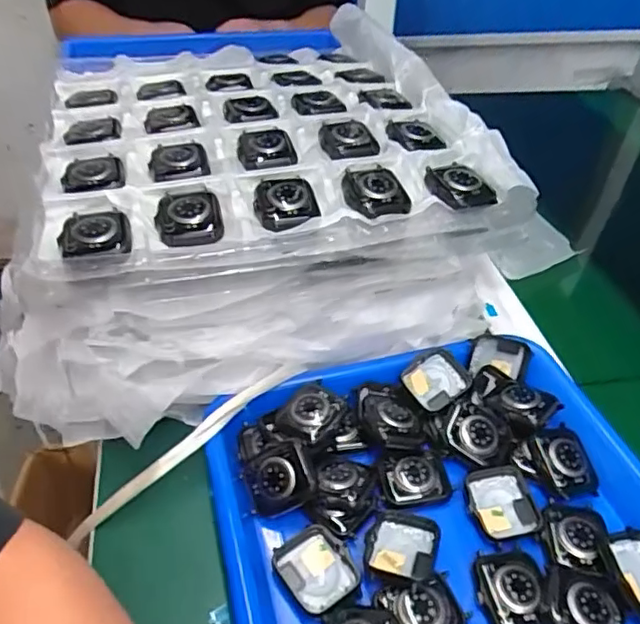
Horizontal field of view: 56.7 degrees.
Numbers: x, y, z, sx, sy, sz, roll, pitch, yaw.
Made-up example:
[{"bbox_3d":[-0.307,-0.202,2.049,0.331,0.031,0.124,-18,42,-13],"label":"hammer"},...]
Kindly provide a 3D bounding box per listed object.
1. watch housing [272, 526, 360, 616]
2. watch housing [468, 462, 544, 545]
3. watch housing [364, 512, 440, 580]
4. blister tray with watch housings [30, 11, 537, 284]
[{"bbox_3d":[-0.002,0.142,0.327,0.037,0.008,0.042,-26,50,-26],"label":"watch housing"},{"bbox_3d":[0.109,0.115,0.356,0.040,0.013,0.040,-7,44,-9],"label":"watch housing"},{"bbox_3d":[0.047,0.131,0.334,0.038,0.008,0.040,12,44,10],"label":"watch housing"},{"bbox_3d":[-0.052,-0.154,0.472,0.310,0.026,0.349,-10,45,-12],"label":"blister tray with watch housings"}]

